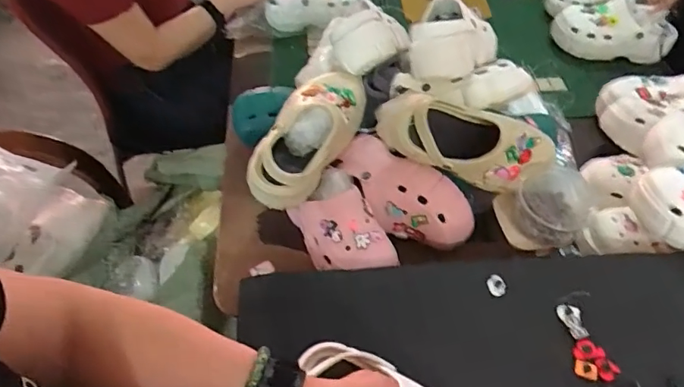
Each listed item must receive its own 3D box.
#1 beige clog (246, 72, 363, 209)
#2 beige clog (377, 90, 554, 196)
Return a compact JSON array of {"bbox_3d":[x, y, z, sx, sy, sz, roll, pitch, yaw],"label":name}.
[{"bbox_3d":[-0.049,-0.100,0.801,0.121,0.083,0.277,25,68,19],"label":"beige clog"},{"bbox_3d":[0.193,-0.092,0.799,0.284,0.119,0.123,12,53,9],"label":"beige clog"}]

